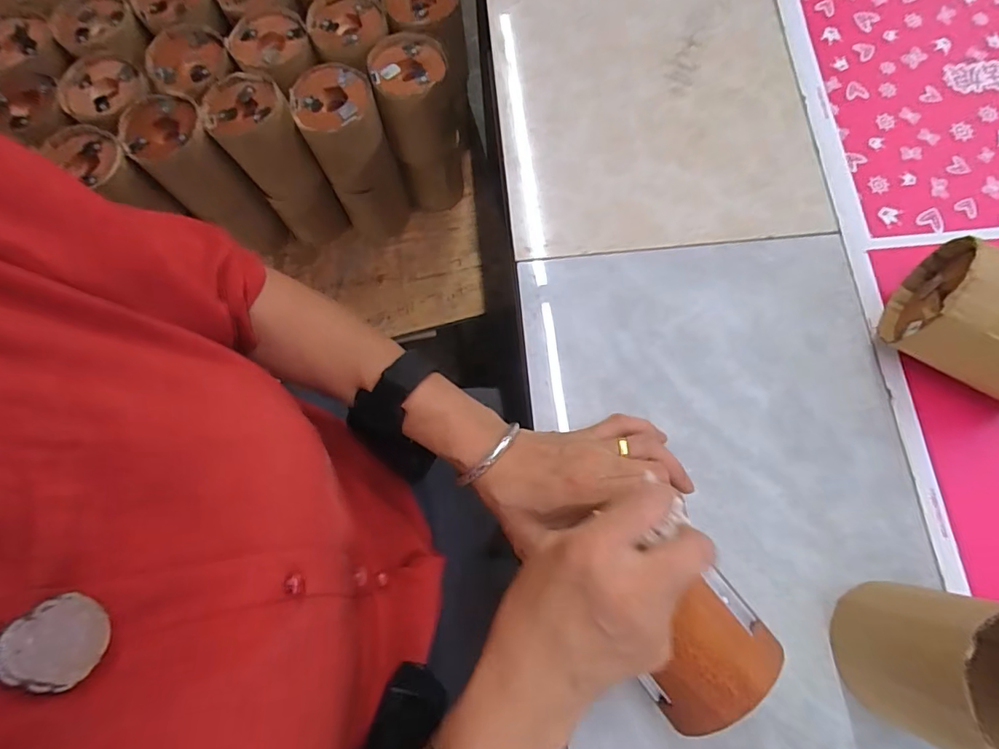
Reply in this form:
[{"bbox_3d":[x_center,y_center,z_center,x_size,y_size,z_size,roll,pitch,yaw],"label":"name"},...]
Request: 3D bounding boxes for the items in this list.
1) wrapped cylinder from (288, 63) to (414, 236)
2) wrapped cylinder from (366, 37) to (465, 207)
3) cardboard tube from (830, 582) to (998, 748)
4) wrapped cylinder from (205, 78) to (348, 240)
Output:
[{"bbox_3d":[-0.170,-0.255,0.635,0.083,0.215,0.087,-19,76,-4],"label":"wrapped cylinder"},{"bbox_3d":[-0.092,-0.294,0.645,0.084,0.208,0.095,-5,75,-1],"label":"wrapped cylinder"},{"bbox_3d":[0.258,0.168,0.295,0.091,0.106,0.086,19,76,6],"label":"cardboard tube"},{"bbox_3d":[-0.262,-0.243,0.639,0.078,0.220,0.096,-34,77,-8],"label":"wrapped cylinder"}]

